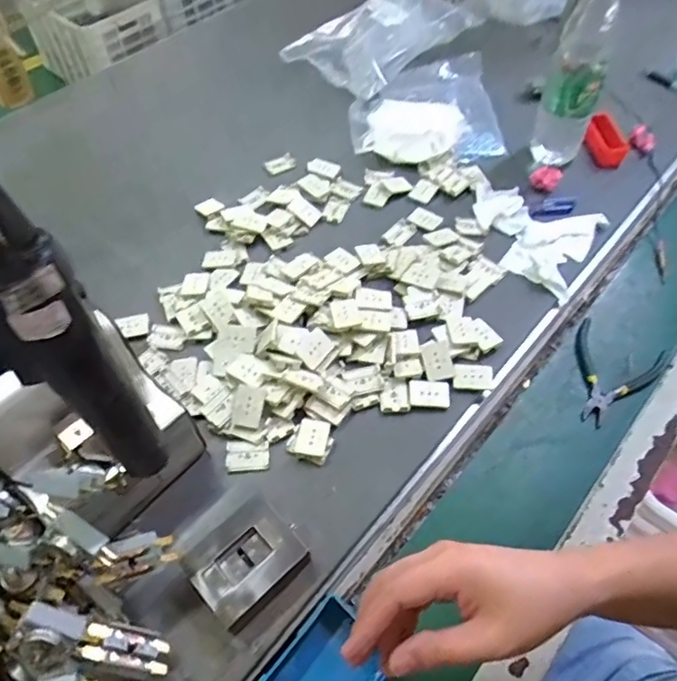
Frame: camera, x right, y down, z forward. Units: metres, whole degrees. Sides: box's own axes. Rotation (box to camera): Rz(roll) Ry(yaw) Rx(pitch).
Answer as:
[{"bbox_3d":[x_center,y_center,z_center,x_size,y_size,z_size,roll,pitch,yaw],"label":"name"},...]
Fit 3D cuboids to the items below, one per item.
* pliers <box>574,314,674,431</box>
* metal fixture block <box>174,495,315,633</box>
[{"bbox_3d":[0.288,0.039,0.574,0.092,0.011,0.121,26,59,17],"label":"pliers"},{"bbox_3d":[-0.073,0.173,0.431,0.080,0.025,0.068,-37,62,-23],"label":"metal fixture block"}]

